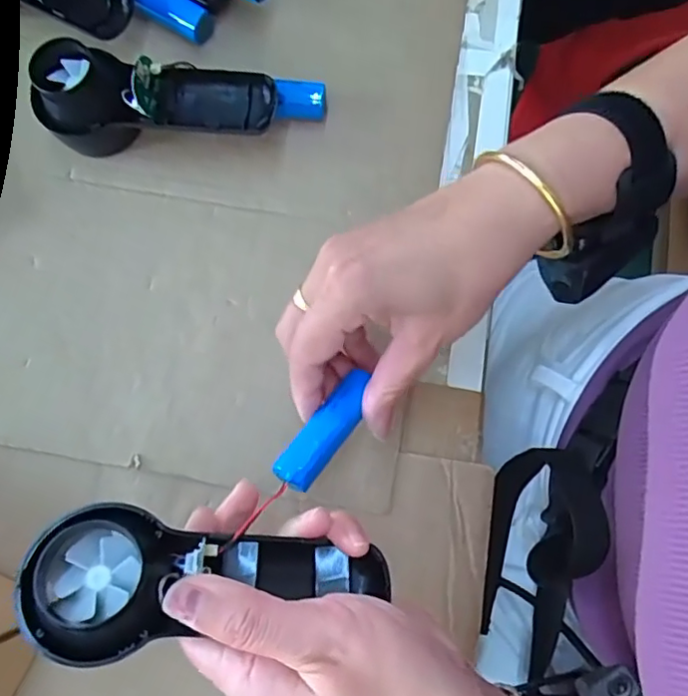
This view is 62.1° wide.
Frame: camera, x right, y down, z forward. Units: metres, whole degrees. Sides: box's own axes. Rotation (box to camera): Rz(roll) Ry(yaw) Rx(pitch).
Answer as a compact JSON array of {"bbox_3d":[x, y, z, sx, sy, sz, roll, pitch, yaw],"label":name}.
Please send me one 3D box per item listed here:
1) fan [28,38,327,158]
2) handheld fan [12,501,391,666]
[{"bbox_3d":[-0.101,-0.156,0.365,0.175,0.051,0.050,-1,78,0],"label":"fan"},{"bbox_3d":[-0.055,0.098,0.246,0.148,0.027,0.055,6,78,-19],"label":"handheld fan"}]

